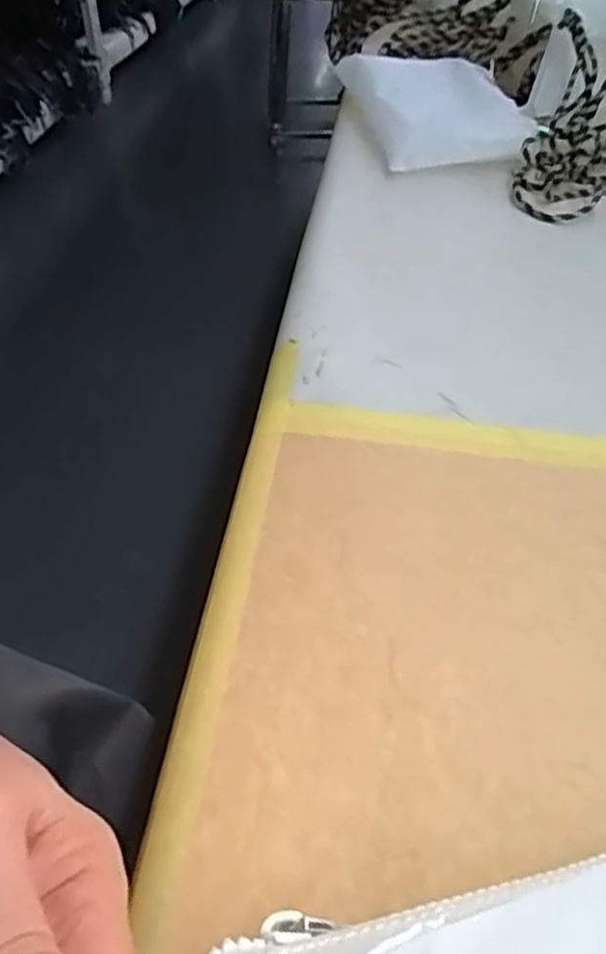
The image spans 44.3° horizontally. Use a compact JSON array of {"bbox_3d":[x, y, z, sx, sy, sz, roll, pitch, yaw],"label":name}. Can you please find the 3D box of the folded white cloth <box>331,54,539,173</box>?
[{"bbox_3d":[0.106,-0.309,0.620,0.111,0.032,0.197,-8,44,-8],"label":"folded white cloth"}]

